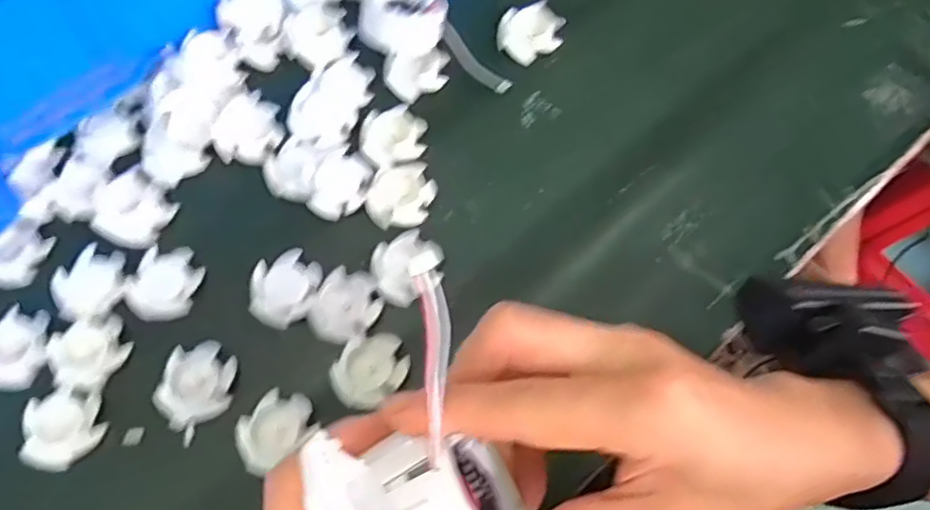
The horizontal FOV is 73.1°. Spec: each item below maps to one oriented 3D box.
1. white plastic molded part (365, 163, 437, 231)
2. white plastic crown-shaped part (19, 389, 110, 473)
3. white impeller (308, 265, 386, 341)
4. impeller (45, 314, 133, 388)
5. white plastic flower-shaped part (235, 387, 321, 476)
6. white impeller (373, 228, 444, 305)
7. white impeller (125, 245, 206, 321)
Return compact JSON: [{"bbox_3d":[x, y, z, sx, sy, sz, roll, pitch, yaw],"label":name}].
[{"bbox_3d":[-0.040,-0.037,0.398,0.037,0.014,0.043,18,70,7],"label":"white plastic molded part"},{"bbox_3d":[-0.224,0.098,0.352,0.038,0.015,0.040,-10,69,-4],"label":"white plastic crown-shaped part"},{"bbox_3d":[-0.070,0.030,0.371,0.036,0.009,0.045,28,71,10],"label":"white impeller"},{"bbox_3d":[-0.219,0.057,0.366,0.042,0.012,0.038,-27,71,-10],"label":"impeller"},{"bbox_3d":[-0.105,0.096,0.347,0.044,0.013,0.033,-32,72,-12],"label":"white plastic flower-shaped part"},{"bbox_3d":[-0.034,0.006,0.379,0.042,0.010,0.038,-28,71,-10],"label":"white impeller"},{"bbox_3d":[-0.181,0.017,0.381,0.038,0.013,0.047,21,70,8],"label":"white impeller"}]

